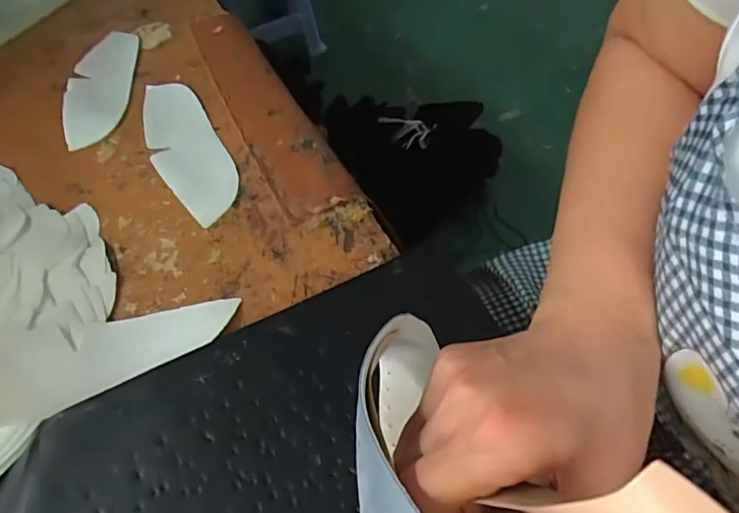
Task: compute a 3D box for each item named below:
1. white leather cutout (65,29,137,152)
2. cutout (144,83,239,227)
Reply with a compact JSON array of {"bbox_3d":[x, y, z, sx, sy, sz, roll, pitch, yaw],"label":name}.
[{"bbox_3d":[-0.265,-0.177,0.534,0.051,0.020,0.186,-11,51,-3],"label":"white leather cutout"},{"bbox_3d":[-0.161,-0.098,0.467,0.057,0.004,0.196,-25,53,-14],"label":"cutout"}]

